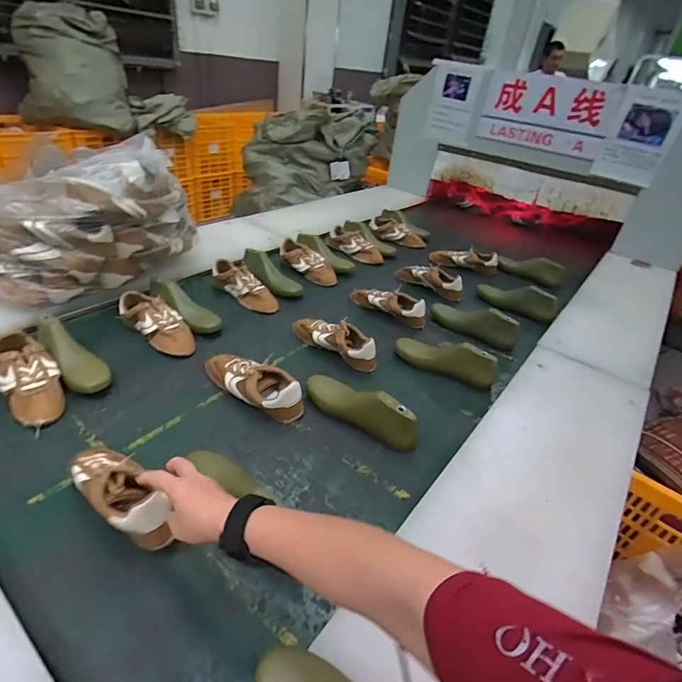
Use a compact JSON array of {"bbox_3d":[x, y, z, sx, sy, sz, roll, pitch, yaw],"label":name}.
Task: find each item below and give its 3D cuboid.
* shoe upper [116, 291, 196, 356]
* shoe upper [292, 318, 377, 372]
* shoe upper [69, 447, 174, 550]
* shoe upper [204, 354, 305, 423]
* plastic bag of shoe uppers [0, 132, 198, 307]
[{"bbox_3d":[-0.402,-0.041,0.922,0.206,0.070,0.086,28,40,26],"label":"shoe upper"},{"bbox_3d":[-0.012,-0.006,0.950,0.223,0.068,0.072,29,40,28],"label":"shoe upper"},{"bbox_3d":[-0.299,0.199,0.566,0.194,0.068,0.079,24,38,35],"label":"shoe upper"},{"bbox_3d":[-0.170,0.077,0.806,0.218,0.069,0.086,30,41,29],"label":"shoe upper"},{"bbox_3d":[-0.608,-0.294,0.969,0.331,0.255,0.445,21,37,18],"label":"plastic bag of shoe uppers"}]

